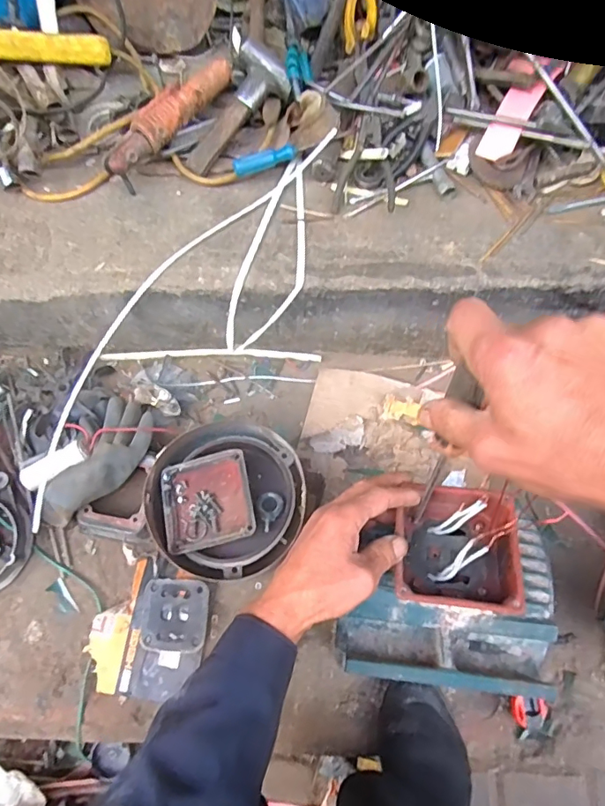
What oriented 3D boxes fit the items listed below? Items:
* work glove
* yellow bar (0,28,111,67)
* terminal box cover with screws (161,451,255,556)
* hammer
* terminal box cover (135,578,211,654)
[{"bbox_3d":[-0.263,0.082,0.668,0.086,0.069,0.184,19,67,12],"label":"work glove"},{"bbox_3d":[-0.375,-0.511,0.713,0.194,0.037,0.033,-17,63,-28],"label":"yellow bar"},{"bbox_3d":[-0.119,0.120,0.617,0.107,0.016,0.111,-13,64,-3],"label":"terminal box cover with screws"},{"bbox_3d":[-0.095,-0.407,0.699,0.092,0.044,0.197,36,93,18],"label":"hammer"},{"bbox_3d":[-0.165,0.268,0.627,0.088,0.015,0.084,3,65,4],"label":"terminal box cover"}]

